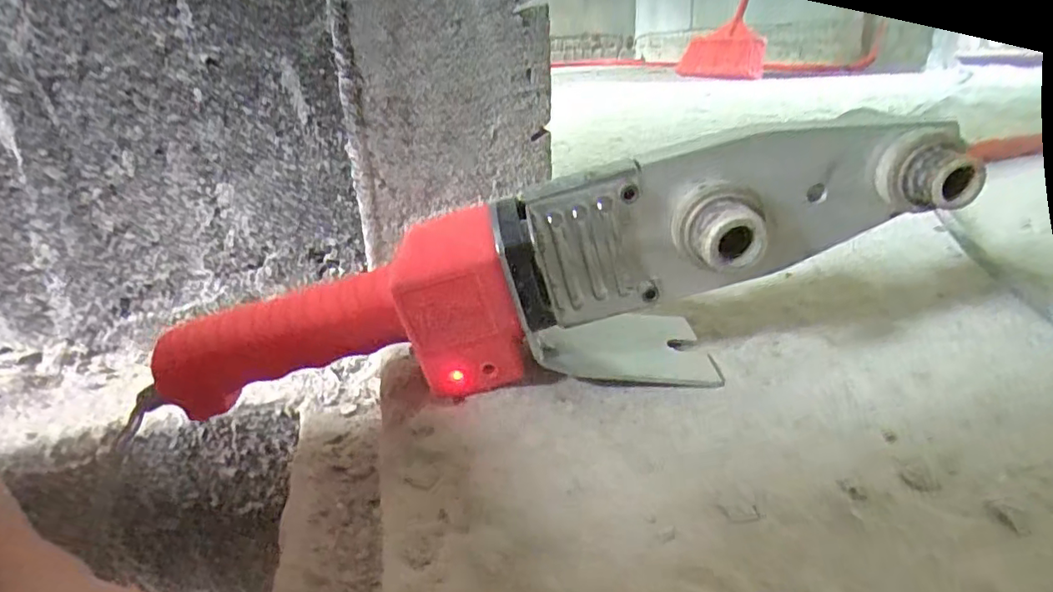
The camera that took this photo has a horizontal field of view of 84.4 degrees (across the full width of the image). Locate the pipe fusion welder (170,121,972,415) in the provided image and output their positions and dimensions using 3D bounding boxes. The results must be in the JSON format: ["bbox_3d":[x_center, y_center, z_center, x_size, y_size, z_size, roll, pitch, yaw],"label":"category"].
[{"bbox_3d":[0.001,0.003,0.247,0.336,0.099,0.056,-15,23,5],"label":"pipe fusion welder"}]

